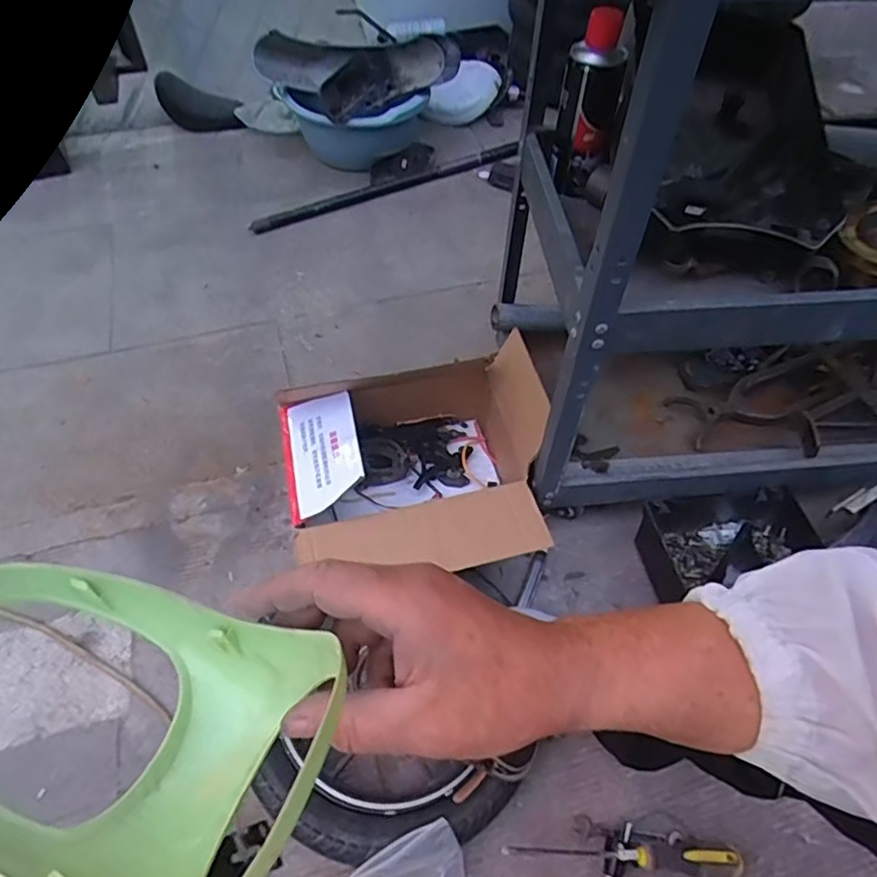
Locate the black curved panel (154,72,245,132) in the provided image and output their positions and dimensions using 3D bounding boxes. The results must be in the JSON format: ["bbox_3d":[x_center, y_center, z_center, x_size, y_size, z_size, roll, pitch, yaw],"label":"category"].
[{"bbox_3d":[-0.614,-0.848,1.557,0.212,0.108,0.038,14,14,-22],"label":"black curved panel"}]

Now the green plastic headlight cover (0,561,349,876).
[{"bbox_3d":[-0.127,0.116,0.246,0.143,0.084,0.114,16,57,9],"label":"green plastic headlight cover"}]

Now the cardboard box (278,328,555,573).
[{"bbox_3d":[-0.030,0.053,0.852,0.345,0.201,0.312,-11,57,-9],"label":"cardboard box"}]

